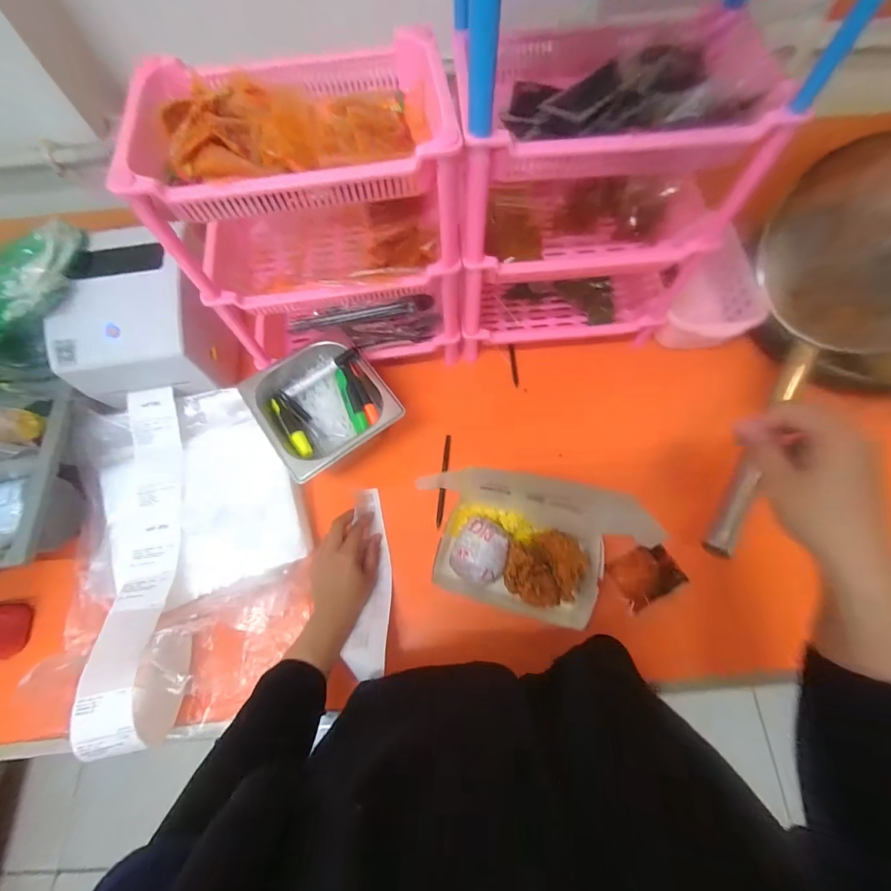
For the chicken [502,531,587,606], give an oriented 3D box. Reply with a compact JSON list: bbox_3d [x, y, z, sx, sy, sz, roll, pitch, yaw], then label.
[{"bbox_3d":[0.128,0.152,0.509,0.112,0.056,0.086,-14,69,-4],"label":"chicken"}]

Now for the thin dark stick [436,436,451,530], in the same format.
[{"bbox_3d":[-0.003,0.051,0.594,0.010,0.011,0.138,5,69,4],"label":"thin dark stick"}]

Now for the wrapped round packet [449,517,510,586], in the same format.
[{"bbox_3d":[0.045,0.134,0.517,0.065,0.037,0.082,20,70,9],"label":"wrapped round packet"}]

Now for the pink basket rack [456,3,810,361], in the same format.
[{"bbox_3d":[0.170,-0.328,0.552,0.327,0.334,0.268,-2,68,1],"label":"pink basket rack"}]

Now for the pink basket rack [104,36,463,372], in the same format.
[{"bbox_3d":[-0.145,-0.256,0.531,0.305,0.330,0.202,-6,68,-1],"label":"pink basket rack"}]

